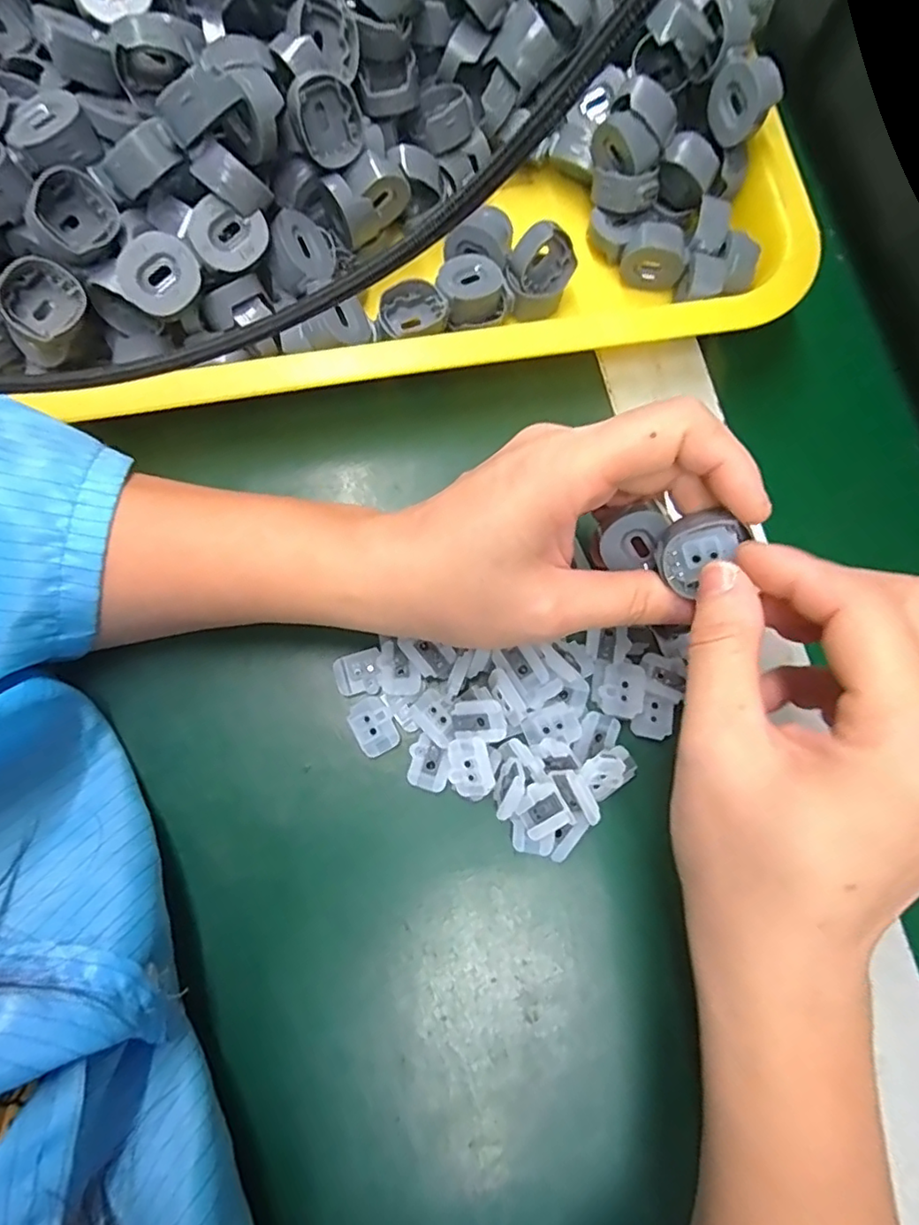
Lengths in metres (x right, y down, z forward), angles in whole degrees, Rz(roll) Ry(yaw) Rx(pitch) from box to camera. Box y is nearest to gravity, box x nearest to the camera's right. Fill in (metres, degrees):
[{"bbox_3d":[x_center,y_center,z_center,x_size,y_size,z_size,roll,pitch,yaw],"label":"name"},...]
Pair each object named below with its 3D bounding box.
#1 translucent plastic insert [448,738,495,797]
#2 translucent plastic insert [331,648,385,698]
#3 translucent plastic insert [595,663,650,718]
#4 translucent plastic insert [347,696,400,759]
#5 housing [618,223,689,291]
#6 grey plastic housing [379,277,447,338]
[{"bbox_3d":[0.004,0.058,0.223,0.017,0.005,0.022,-20,81,20],"label":"translucent plastic insert"},{"bbox_3d":[-0.040,0.025,0.237,0.019,0.005,0.017,-16,77,-5],"label":"translucent plastic insert"},{"bbox_3d":[0.064,0.030,0.232,0.019,0.004,0.021,22,77,4],"label":"translucent plastic insert"},{"bbox_3d":[-0.034,0.045,0.232,0.016,0.005,0.021,-31,79,-8],"label":"translucent plastic insert"},{"bbox_3d":[0.088,-0.161,0.269,0.028,0.023,0.015,15,76,2],"label":"housing"},{"bbox_3d":[-0.021,-0.131,0.256,0.028,0.019,0.011,-15,77,-5],"label":"grey plastic housing"}]

